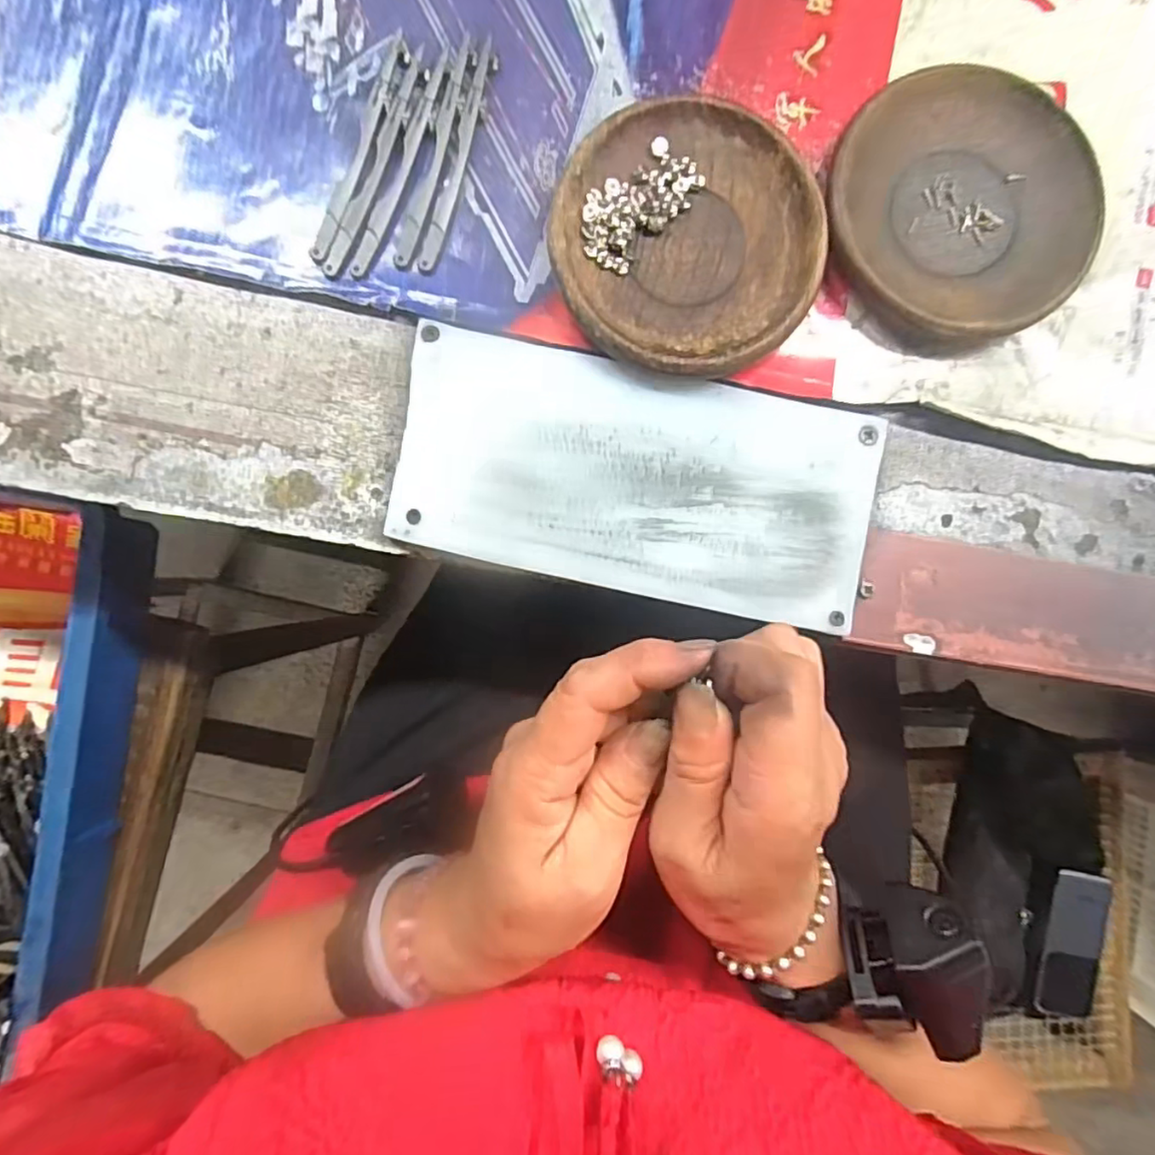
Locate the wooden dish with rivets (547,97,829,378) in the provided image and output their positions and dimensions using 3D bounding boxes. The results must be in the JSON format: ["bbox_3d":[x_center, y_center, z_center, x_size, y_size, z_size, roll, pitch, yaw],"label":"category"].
[{"bbox_3d":[0.045,-0.139,0.259,0.109,0.018,0.110,0,88,-2],"label":"wooden dish with rivets"}]

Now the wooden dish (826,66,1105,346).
[{"bbox_3d":[0.162,-0.157,0.266,0.110,0.015,0.109,0,88,-2],"label":"wooden dish"}]

